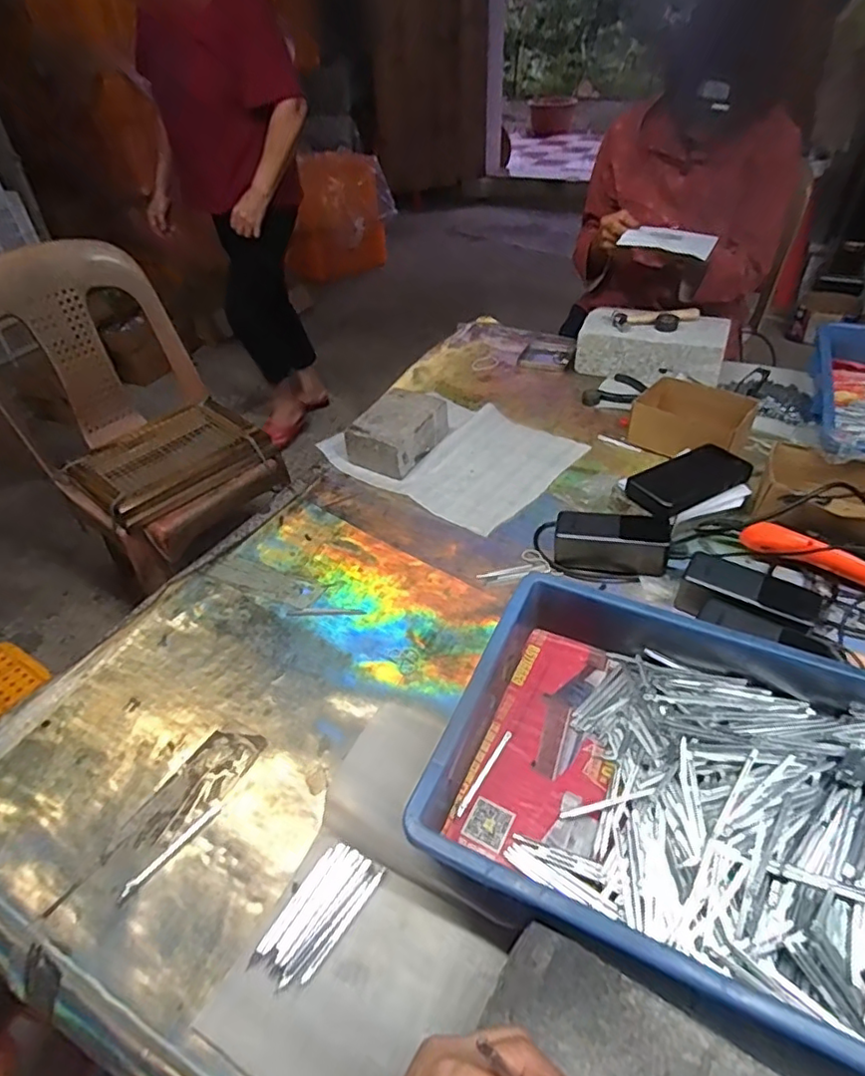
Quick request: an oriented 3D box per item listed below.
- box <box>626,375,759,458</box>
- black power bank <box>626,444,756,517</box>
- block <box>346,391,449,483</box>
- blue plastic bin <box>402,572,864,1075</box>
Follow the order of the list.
[{"bbox_3d":[0.389,-0.178,0.889,0.163,0.081,0.113,32,53,31],"label":"box"},{"bbox_3d":[0.330,-0.077,0.749,0.157,0.021,0.070,-25,49,-17],"label":"black power bank"},{"bbox_3d":[-0.053,-0.169,0.912,0.105,0.061,0.158,21,48,23],"label":"block"},{"bbox_3d":[0.235,0.209,0.468,0.435,0.086,0.299,16,46,20],"label":"blue plastic bin"}]

